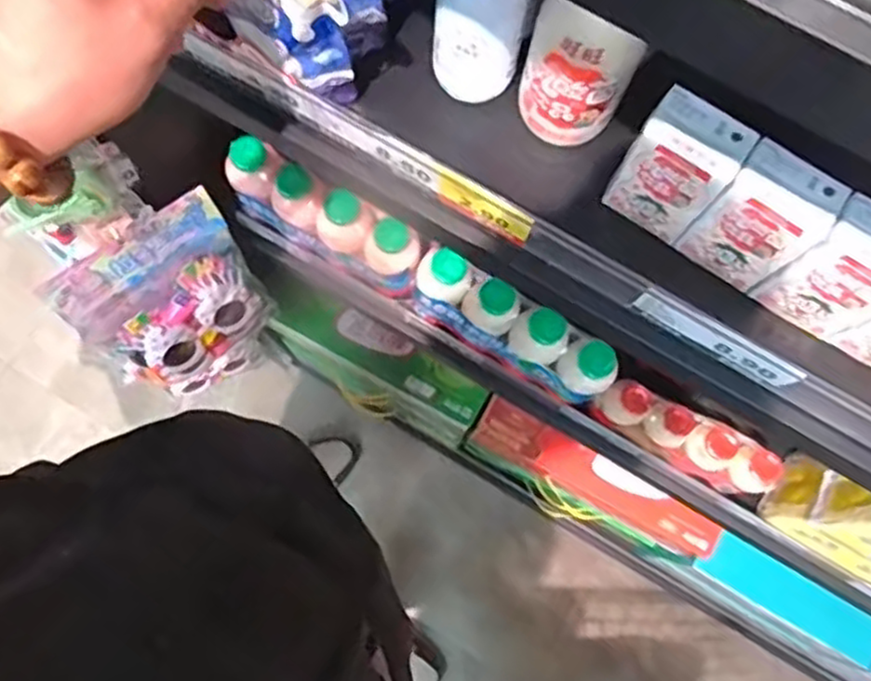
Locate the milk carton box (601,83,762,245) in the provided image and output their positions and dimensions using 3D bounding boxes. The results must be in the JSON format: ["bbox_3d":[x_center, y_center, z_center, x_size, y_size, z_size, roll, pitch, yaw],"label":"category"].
[{"bbox_3d":[0.128,-0.091,0.383,0.049,0.079,0.035,32,79,5],"label":"milk carton box"}]

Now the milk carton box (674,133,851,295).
[{"bbox_3d":[0.169,-0.063,0.378,0.049,0.081,0.032,32,79,5],"label":"milk carton box"}]

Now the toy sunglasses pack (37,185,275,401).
[{"bbox_3d":[-0.277,-0.028,0.765,0.182,0.253,0.032,-31,56,-10],"label":"toy sunglasses pack"}]

